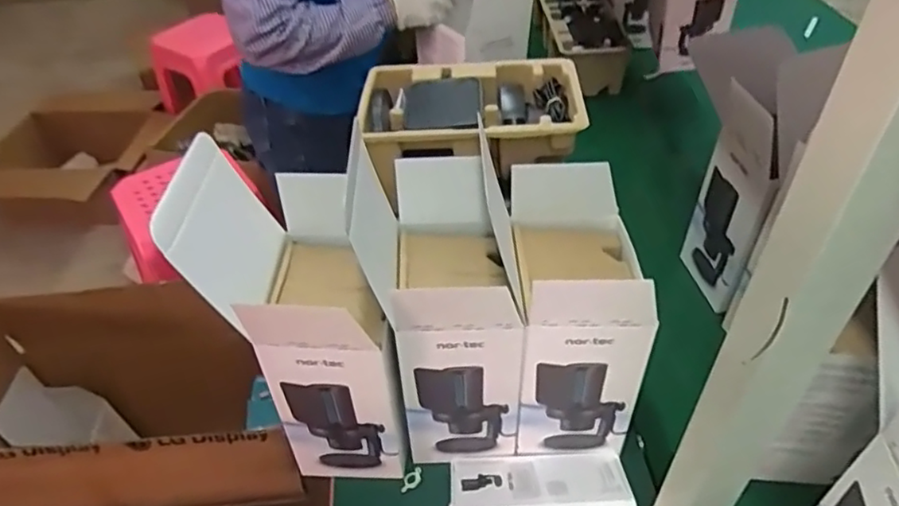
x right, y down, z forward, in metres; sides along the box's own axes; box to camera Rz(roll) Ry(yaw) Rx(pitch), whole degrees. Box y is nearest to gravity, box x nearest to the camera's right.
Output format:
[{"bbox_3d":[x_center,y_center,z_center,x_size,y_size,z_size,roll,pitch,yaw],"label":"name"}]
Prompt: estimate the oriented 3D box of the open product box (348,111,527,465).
[{"bbox_3d":[-0.005,0.065,0.652,0.140,0.295,0.191,-5,43,-3],"label":"open product box"}]

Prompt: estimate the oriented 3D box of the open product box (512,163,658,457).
[{"bbox_3d":[0.127,0.068,0.648,0.118,0.277,0.171,-1,43,2],"label":"open product box"}]

